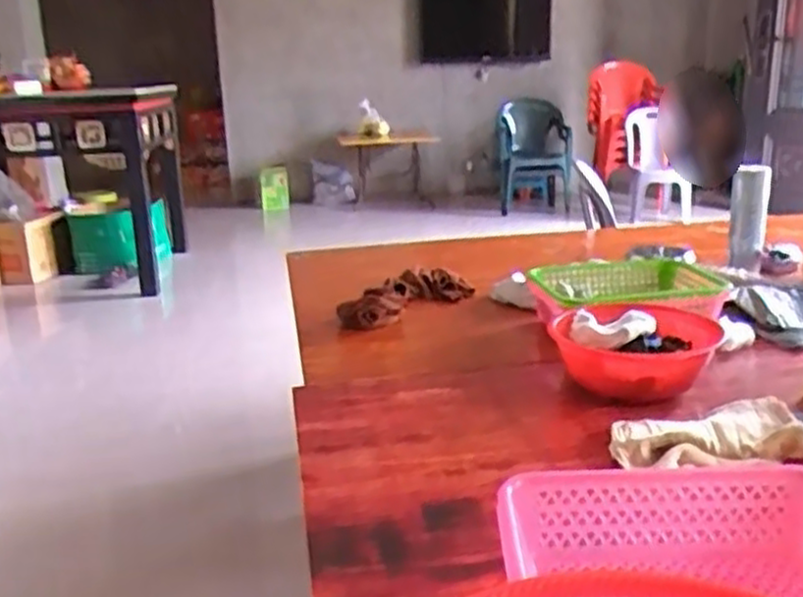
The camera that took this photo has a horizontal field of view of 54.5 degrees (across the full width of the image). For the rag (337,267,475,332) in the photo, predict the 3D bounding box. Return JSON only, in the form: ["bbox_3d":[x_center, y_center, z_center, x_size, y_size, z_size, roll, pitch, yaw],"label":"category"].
[{"bbox_3d":[0.013,-0.009,1.505,0.123,0.070,0.314,8,20,30],"label":"rag"}]

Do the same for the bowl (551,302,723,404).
[{"bbox_3d":[0.338,0.078,1.132,0.225,0.096,0.231,-2,17,1],"label":"bowl"}]

